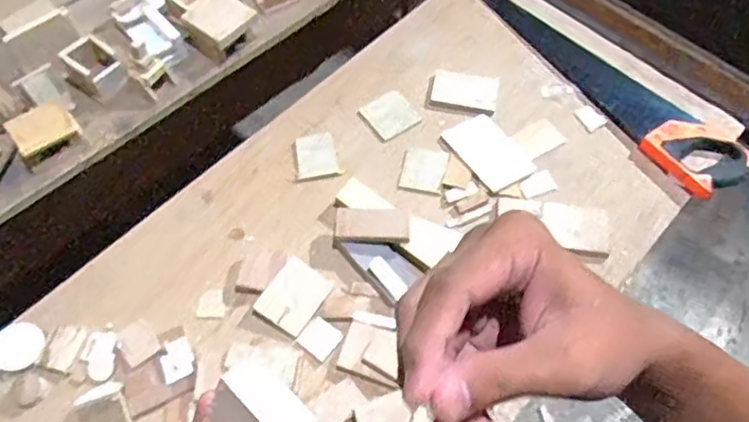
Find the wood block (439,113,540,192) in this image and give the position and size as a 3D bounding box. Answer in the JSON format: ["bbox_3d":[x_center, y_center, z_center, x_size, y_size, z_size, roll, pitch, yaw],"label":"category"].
[{"bbox_3d":[0.160,-0.084,0.866,0.085,0.011,0.121,-37,68,-19],"label":"wood block"}]

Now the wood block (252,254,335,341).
[{"bbox_3d":[-0.101,0.107,0.768,0.064,0.021,0.089,33,65,13],"label":"wood block"}]

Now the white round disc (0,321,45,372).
[{"bbox_3d":[-0.430,0.163,0.739,0.061,0.004,0.059,0,61,0],"label":"white round disc"}]

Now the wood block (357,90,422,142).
[{"bbox_3d":[0.022,-0.144,0.925,0.071,0.014,0.067,-31,66,-16],"label":"wood block"}]

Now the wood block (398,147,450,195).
[{"bbox_3d":[0.071,-0.060,0.880,0.061,0.011,0.074,12,62,6],"label":"wood block"}]

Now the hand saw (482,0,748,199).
[{"bbox_3d":[0.356,-0.211,0.950,0.105,0.030,0.506,-36,67,-18],"label":"hand saw"}]

